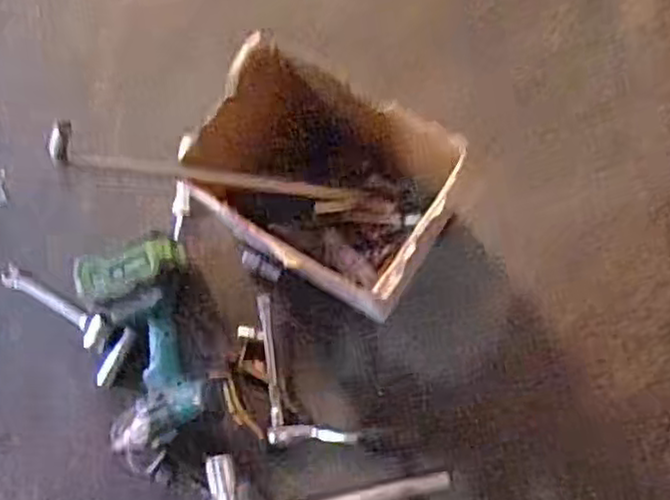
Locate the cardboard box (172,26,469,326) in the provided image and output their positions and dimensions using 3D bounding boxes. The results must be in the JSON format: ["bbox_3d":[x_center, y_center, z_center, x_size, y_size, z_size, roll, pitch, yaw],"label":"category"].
[{"bbox_3d":[-0.012,-0.065,0.880,0.269,0.257,0.195,29,84,7],"label":"cardboard box"}]

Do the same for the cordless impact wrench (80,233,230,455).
[{"bbox_3d":[-0.250,0.124,0.962,0.152,0.077,0.251,-19,81,0],"label":"cordless impact wrench"}]

